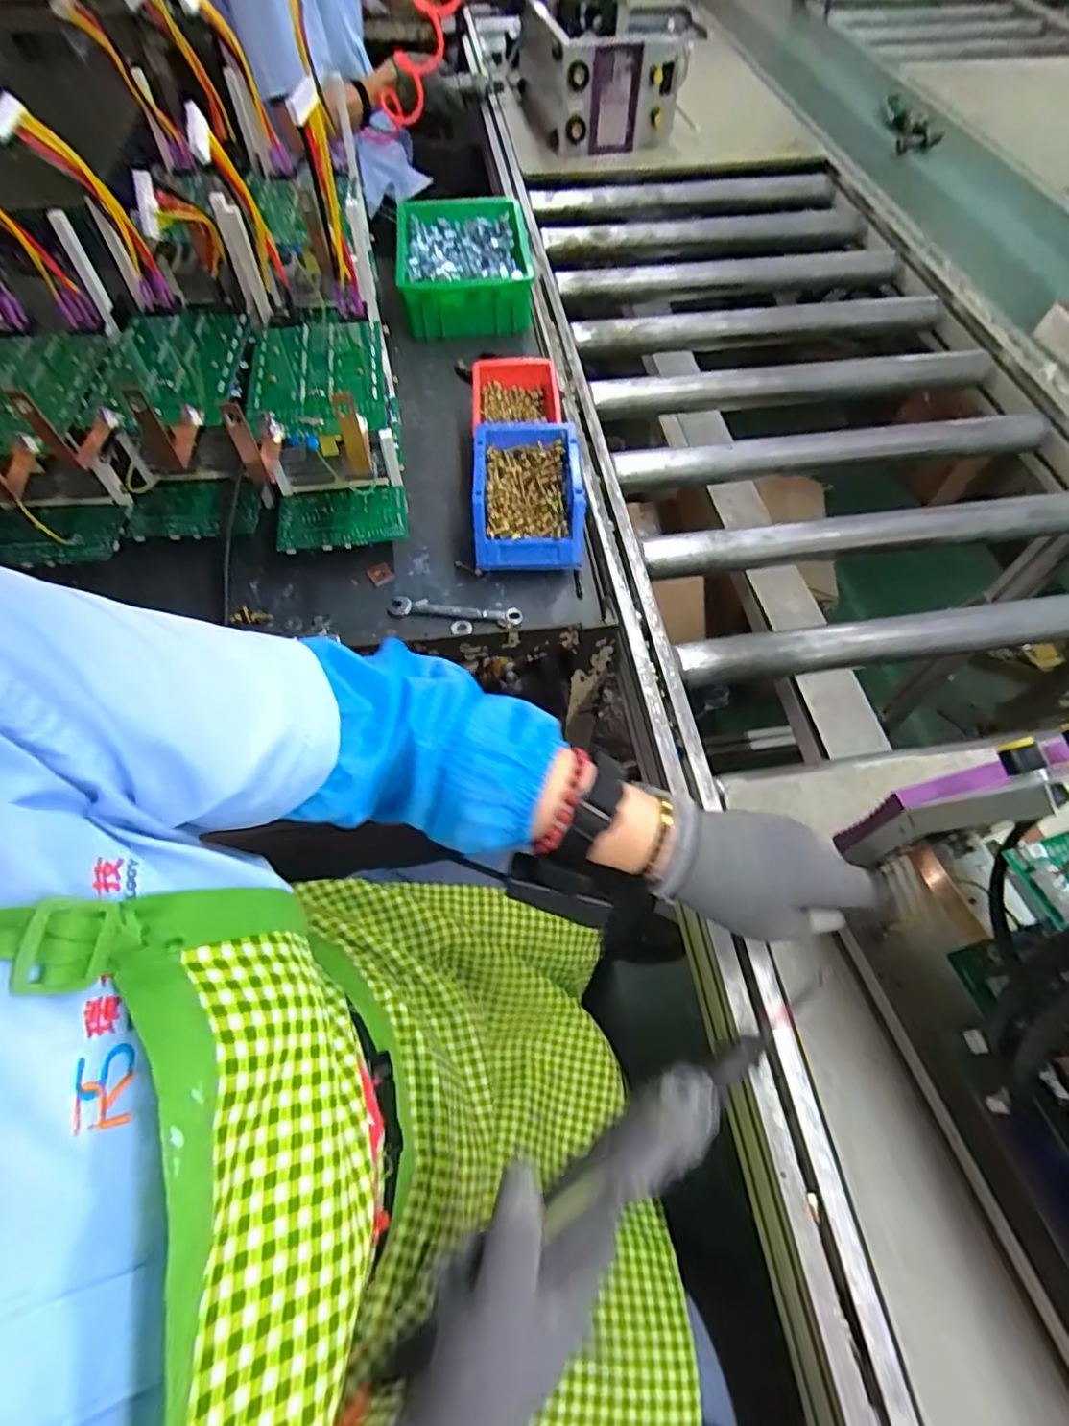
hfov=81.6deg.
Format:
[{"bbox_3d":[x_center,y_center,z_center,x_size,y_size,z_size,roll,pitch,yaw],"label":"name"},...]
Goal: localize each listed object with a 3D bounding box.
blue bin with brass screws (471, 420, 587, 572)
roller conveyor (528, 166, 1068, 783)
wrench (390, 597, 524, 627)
[{"bbox_3d":[-0.007,-0.220,0.640,0.105,0.074,0.152,-1,59,-1],"label":"blue bin with brass screws"},{"bbox_3d":[0.382,-0.527,0.931,0.656,0.085,1.115,-9,60,-6],"label":"roller conveyor"},{"bbox_3d":[-0.077,-0.099,0.607,0.128,0.012,0.022,8,60,4],"label":"wrench"}]

